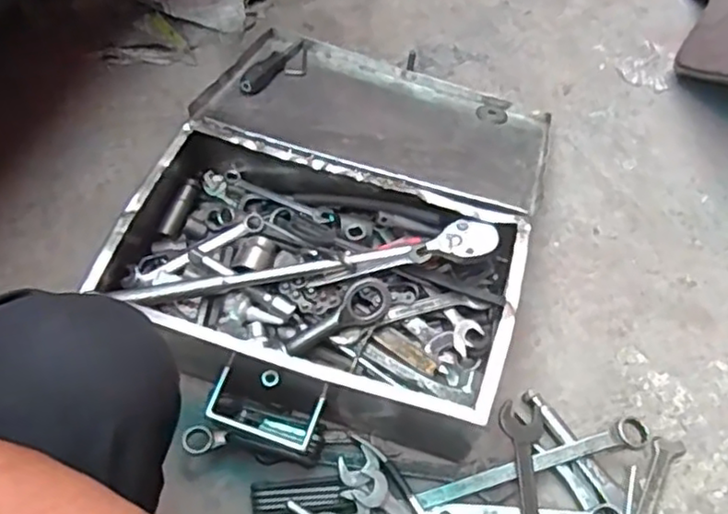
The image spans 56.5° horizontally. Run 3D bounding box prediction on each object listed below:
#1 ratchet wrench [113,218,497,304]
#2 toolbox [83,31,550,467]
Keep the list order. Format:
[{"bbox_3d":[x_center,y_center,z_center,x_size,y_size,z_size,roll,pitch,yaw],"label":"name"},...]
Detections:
[{"bbox_3d":[-0.053,0.006,0.685,0.377,0.031,0.036,-6,60,-9],"label":"ratchet wrench"},{"bbox_3d":[-0.023,-0.071,0.768,0.403,0.111,0.479,15,59,6],"label":"toolbox"}]

